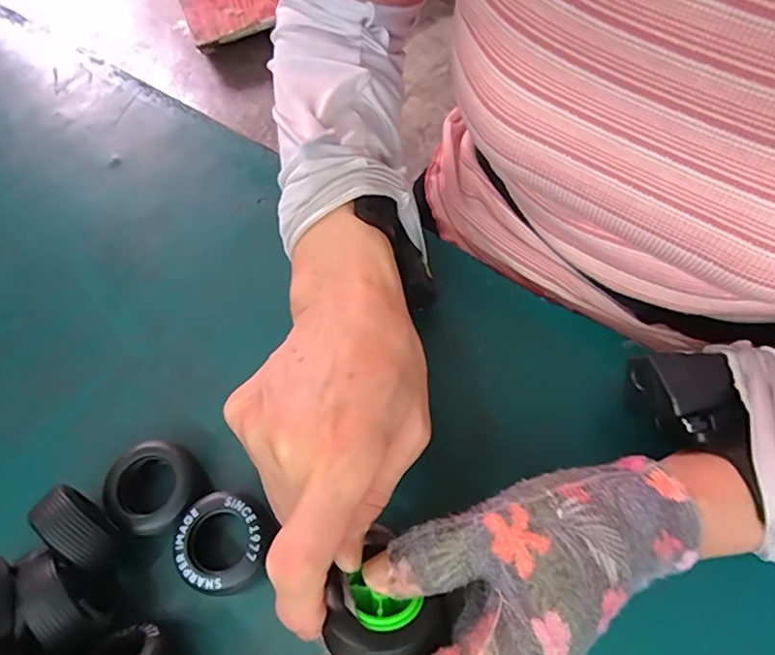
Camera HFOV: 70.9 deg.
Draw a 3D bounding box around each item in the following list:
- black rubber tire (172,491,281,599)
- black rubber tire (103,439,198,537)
[{"bbox_3d":[-0.085,0.114,0.289,0.049,0.026,0.048,-1,65,2],"label":"black rubber tire"},{"bbox_3d":[-0.129,0.089,0.303,0.046,0.023,0.047,-1,65,2],"label":"black rubber tire"}]

